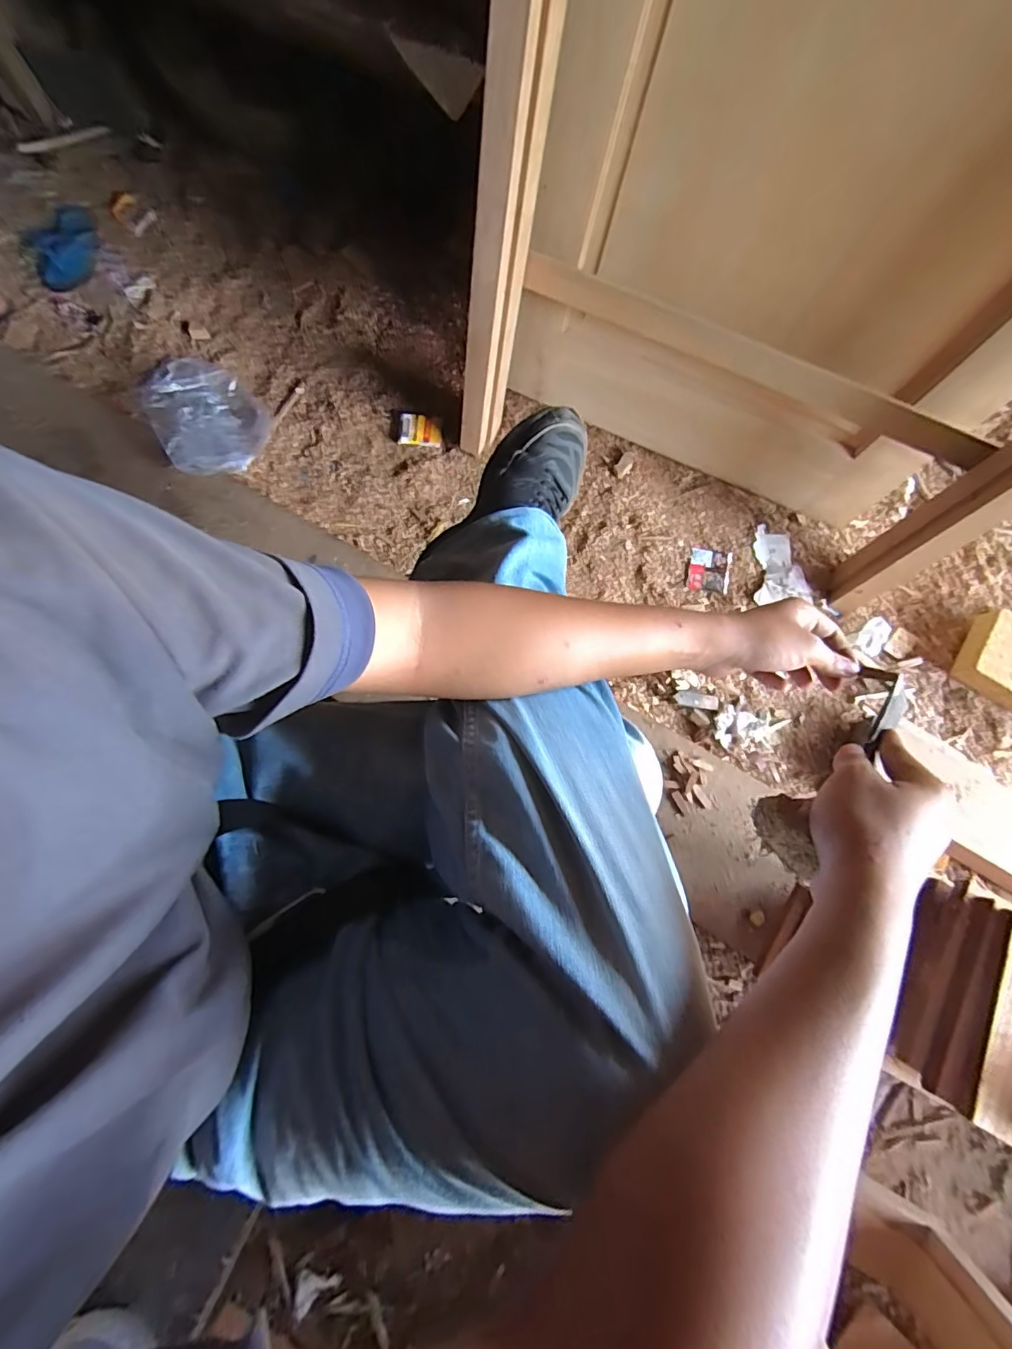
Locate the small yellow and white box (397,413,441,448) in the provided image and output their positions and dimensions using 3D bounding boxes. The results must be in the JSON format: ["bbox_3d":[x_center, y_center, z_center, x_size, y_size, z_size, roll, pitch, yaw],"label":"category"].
[{"bbox_3d":[-0.188,-0.533,1.118,0.095,0.020,0.063,7,78,1],"label":"small yellow and white box"}]

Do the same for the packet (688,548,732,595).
[{"bbox_3d":[0.433,-0.222,1.086,0.082,0.008,0.092,11,78,2],"label":"packet"}]

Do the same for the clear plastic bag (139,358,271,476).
[{"bbox_3d":[-0.629,-0.543,1.086,0.214,0.086,0.263,-35,80,-7],"label":"clear plastic bag"}]

